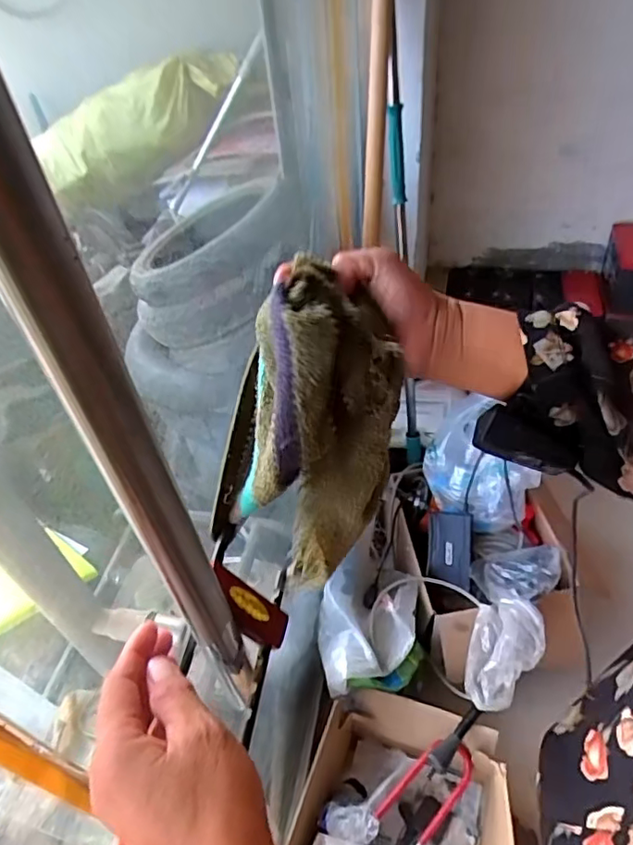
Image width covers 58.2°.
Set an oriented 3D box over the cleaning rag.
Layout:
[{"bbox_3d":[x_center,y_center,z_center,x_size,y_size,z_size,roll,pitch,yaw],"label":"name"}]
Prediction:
[{"bbox_3d":[0.006,0.018,0.415,0.097,0.230,0.073,4,29,11],"label":"cleaning rag"}]

